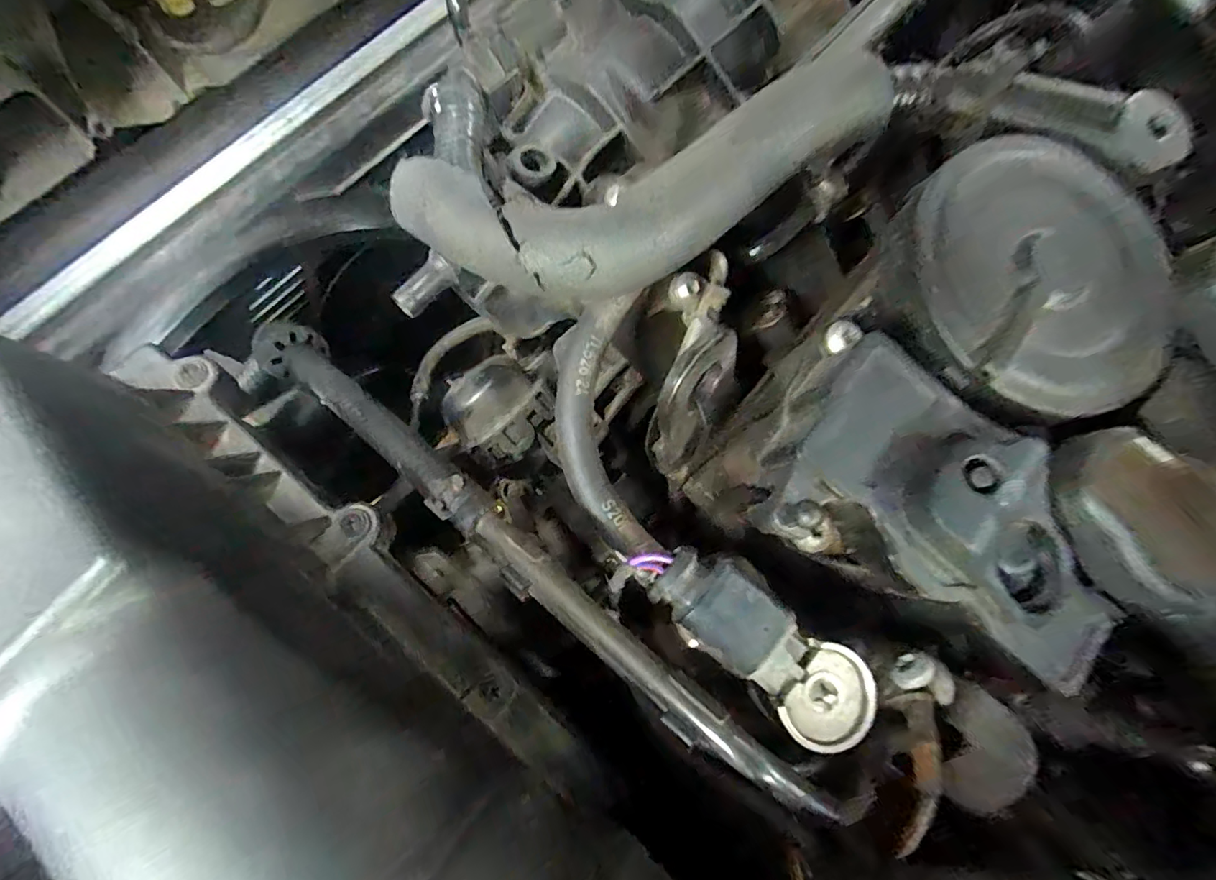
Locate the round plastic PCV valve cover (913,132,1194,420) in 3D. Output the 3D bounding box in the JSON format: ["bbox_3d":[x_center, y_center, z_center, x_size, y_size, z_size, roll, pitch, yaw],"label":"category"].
[{"bbox_3d":[0.137,-0.053,0.163,0.086,0.011,0.086,-1,73,2],"label":"round plastic PCV valve cover"}]

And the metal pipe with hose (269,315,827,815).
[{"bbox_3d":[-0.058,0.020,0.195,0.287,0.022,0.021,34,77,28],"label":"metal pipe with hose"}]

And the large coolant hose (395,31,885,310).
[{"bbox_3d":[0.001,-0.092,0.199,0.146,0.034,0.078,-25,74,-5],"label":"large coolant hose"}]

